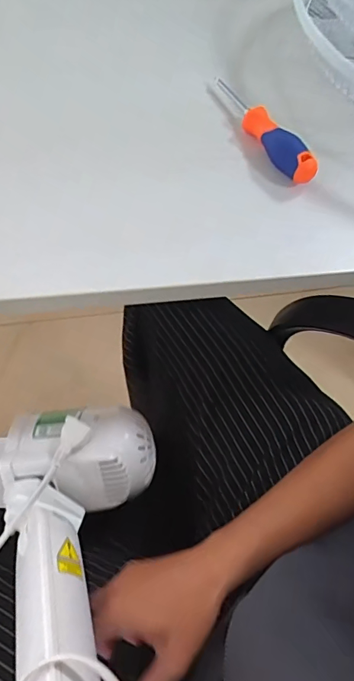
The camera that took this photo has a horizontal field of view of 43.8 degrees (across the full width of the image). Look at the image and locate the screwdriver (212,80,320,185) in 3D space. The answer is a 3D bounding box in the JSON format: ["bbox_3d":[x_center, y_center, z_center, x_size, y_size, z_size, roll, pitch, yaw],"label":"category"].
[{"bbox_3d":[0.092,-0.236,0.474,0.027,0.033,0.173,-24,67,-15],"label":"screwdriver"}]

